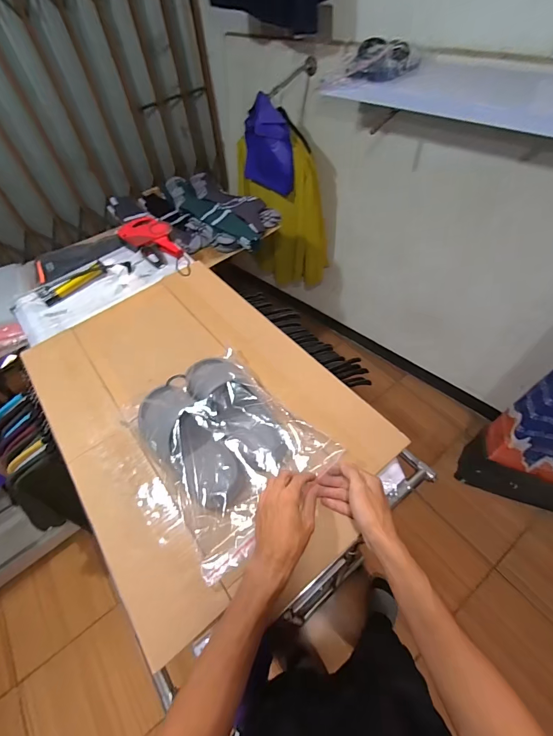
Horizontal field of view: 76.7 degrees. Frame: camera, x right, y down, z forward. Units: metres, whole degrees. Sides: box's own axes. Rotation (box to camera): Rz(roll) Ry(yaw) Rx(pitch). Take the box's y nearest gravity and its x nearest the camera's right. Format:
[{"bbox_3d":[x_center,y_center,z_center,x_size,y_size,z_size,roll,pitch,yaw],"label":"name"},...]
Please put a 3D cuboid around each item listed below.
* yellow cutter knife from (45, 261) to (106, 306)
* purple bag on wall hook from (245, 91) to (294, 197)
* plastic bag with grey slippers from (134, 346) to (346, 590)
[{"bbox_3d":[-0.561,-0.236,0.976,0.178,0.024,0.047,-38,59,-21],"label":"yellow cutter knife"},{"bbox_3d":[-0.045,-0.910,1.451,0.254,0.336,0.067,29,64,17],"label":"purple bag on wall hook"},{"bbox_3d":[-0.097,0.114,0.607,0.262,0.082,0.330,-37,58,-20],"label":"plastic bag with grey slippers"}]

